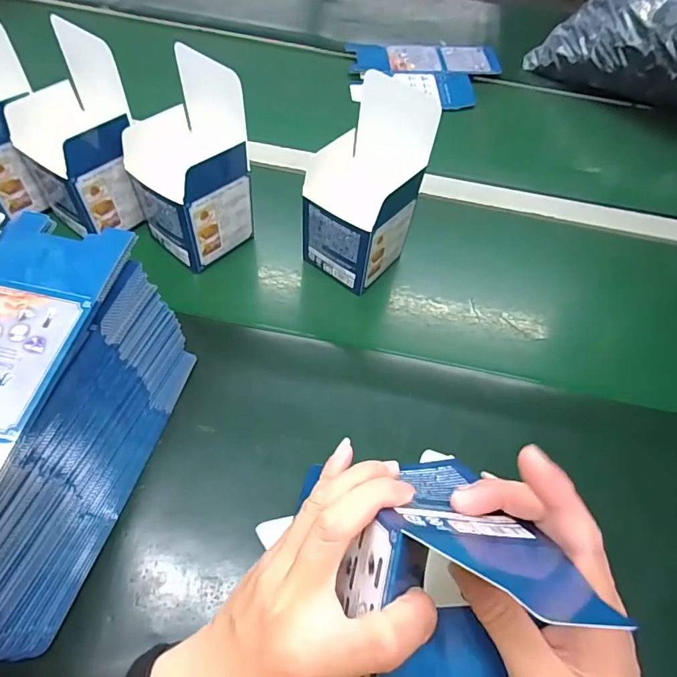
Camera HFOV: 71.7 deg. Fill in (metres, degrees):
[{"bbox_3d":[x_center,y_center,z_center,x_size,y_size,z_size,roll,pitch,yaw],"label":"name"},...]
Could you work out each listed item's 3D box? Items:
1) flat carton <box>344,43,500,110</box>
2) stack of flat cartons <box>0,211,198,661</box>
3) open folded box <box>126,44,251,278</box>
[{"bbox_3d":[0.137,-0.418,0.730,0.237,0.011,0.145,-1,59,-5],"label":"flat carton"},{"bbox_3d":[-0.244,0.055,0.321,0.171,0.146,0.247,15,59,5],"label":"stack of flat cartons"},{"bbox_3d":[-0.149,-0.171,0.459,0.091,0.164,0.094,38,63,17],"label":"open folded box"}]

